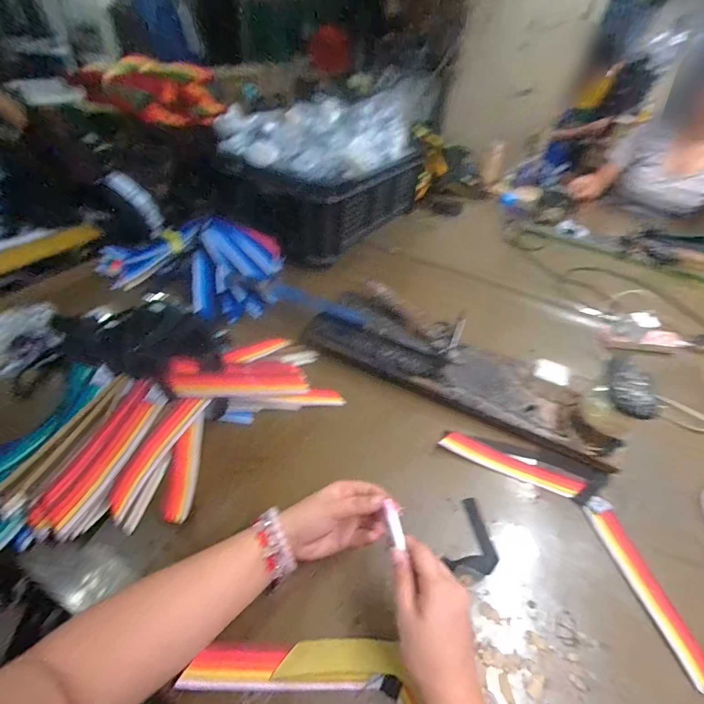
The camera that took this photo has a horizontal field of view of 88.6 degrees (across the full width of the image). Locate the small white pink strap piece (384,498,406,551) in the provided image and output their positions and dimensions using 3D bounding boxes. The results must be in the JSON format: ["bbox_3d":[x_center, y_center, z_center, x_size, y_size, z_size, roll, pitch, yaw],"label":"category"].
[{"bbox_3d":[0.042,0.169,0.352,0.012,0.005,0.040,-9,72,-17],"label":"small white pink strap piece"}]

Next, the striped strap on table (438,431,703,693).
[{"bbox_3d":[0.277,0.203,0.459,0.113,0.012,0.330,-27,52,-31],"label":"striped strap on table"}]

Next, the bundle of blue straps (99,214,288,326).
[{"bbox_3d":[-0.351,-0.183,0.734,0.396,0.126,0.172,10,42,4],"label":"bundle of blue straps"}]

